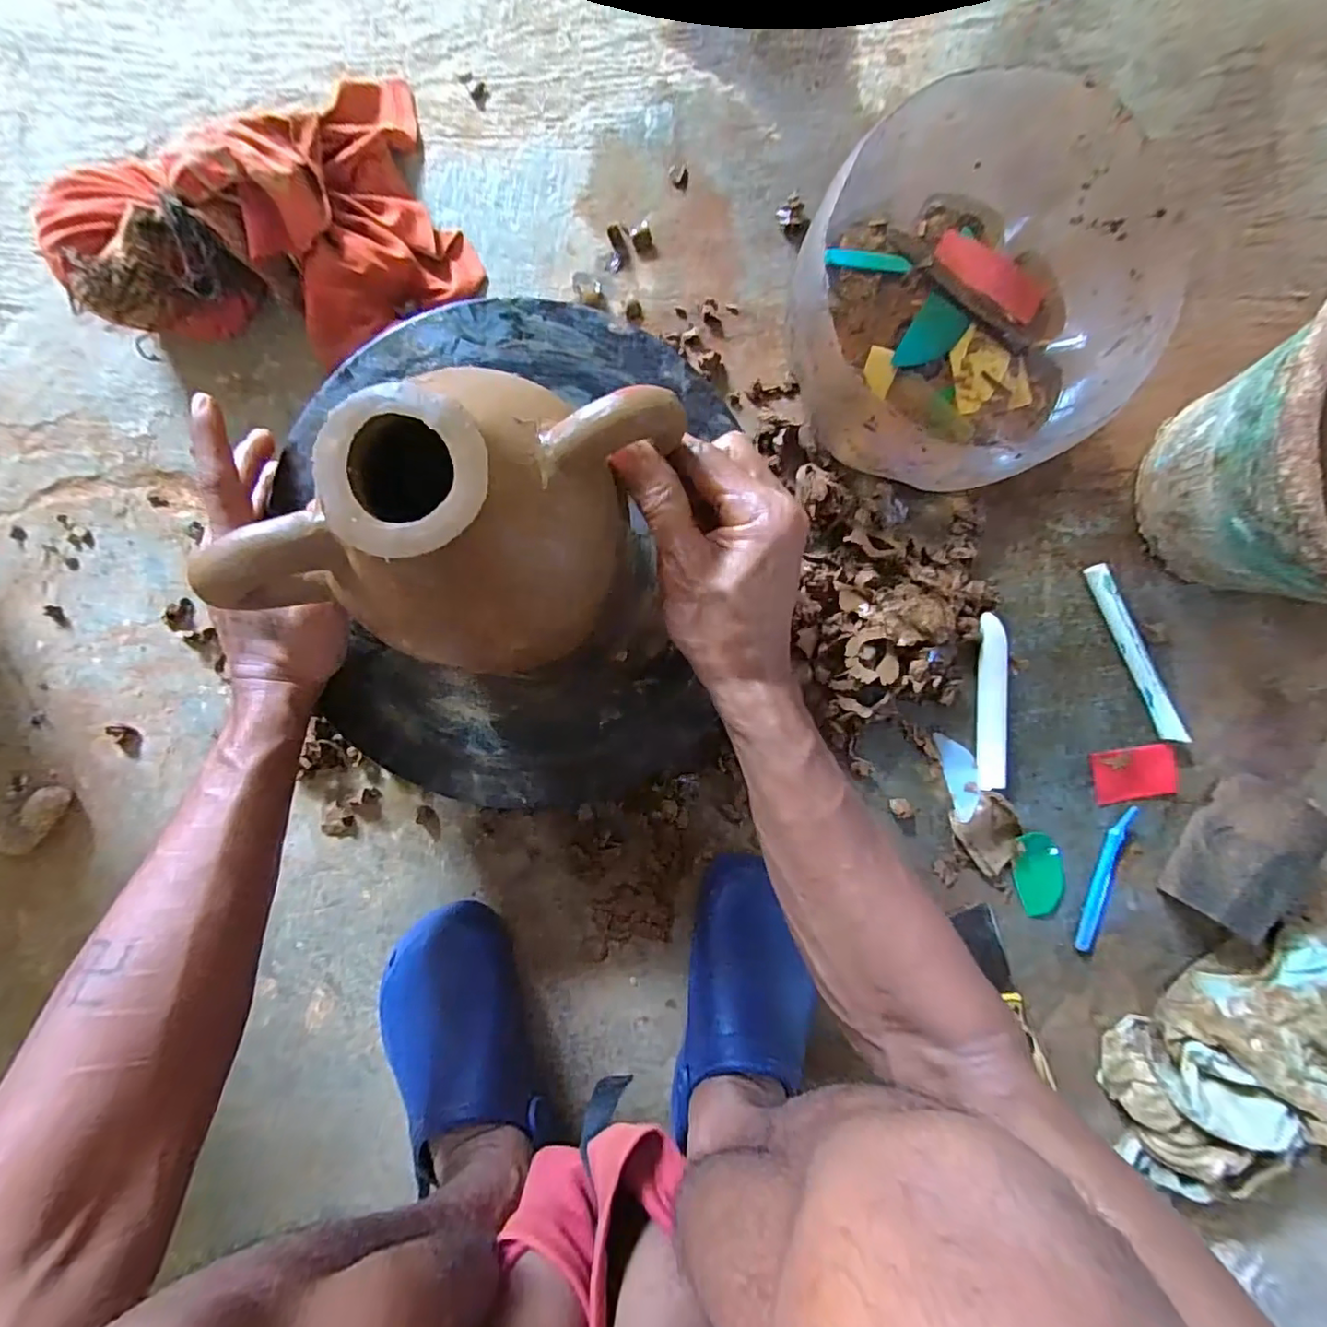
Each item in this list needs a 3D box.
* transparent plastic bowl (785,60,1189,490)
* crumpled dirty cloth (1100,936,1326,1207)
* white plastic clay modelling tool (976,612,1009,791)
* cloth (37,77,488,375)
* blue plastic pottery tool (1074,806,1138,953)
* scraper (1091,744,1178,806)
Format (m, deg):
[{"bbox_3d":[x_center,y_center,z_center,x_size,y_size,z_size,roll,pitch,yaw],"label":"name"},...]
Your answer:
[{"bbox_3d":[0.212,-0.259,0.422,0.245,0.123,0.239,0,93,-3],"label":"transparent plastic bowl"},{"bbox_3d":[0.513,0.331,0.482,0.253,0.076,0.159,-21,94,-2],"label":"crumpled dirty cloth"},{"bbox_3d":[0.282,0.033,0.489,0.021,0.024,0.147,-1,93,-3],"label":"white plastic clay modelling tool"},{"bbox_3d":[-0.282,-0.313,0.413,0.274,0.082,0.179,-32,94,-1],"label":"cloth"},{"bbox_3d":[0.392,0.193,0.505,0.020,0.008,0.134,14,92,-4],"label":"blue plastic pottery tool"},{"bbox_3d":[0.419,0.098,0.504,0.071,0.006,0.047,-9,91,3],"label":"scraper"}]

